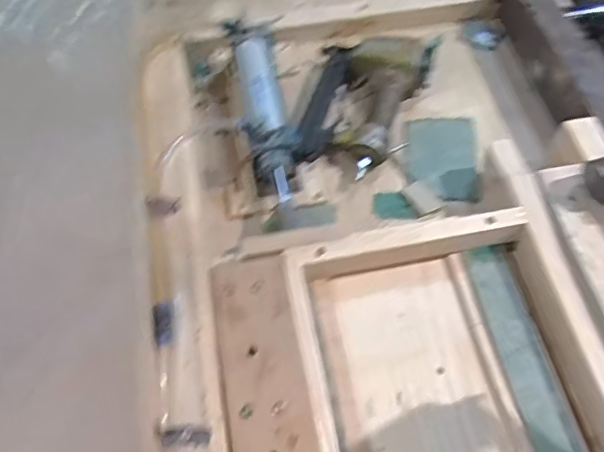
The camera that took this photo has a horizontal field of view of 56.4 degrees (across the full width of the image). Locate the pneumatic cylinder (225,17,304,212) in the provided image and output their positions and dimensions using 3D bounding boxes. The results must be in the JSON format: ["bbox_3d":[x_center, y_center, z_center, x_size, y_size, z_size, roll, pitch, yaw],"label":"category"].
[{"bbox_3d":[-0.047,-0.147,0.724,0.071,0.072,0.286,-13,60,-6],"label":"pneumatic cylinder"}]

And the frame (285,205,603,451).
[{"bbox_3d":[0.145,0.137,0.570,0.283,0.063,0.294,-10,60,-5],"label":"frame"}]

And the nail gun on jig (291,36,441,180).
[{"bbox_3d":[0.086,-0.175,0.758,0.137,0.067,0.245,16,61,10],"label":"nail gun on jig"}]

